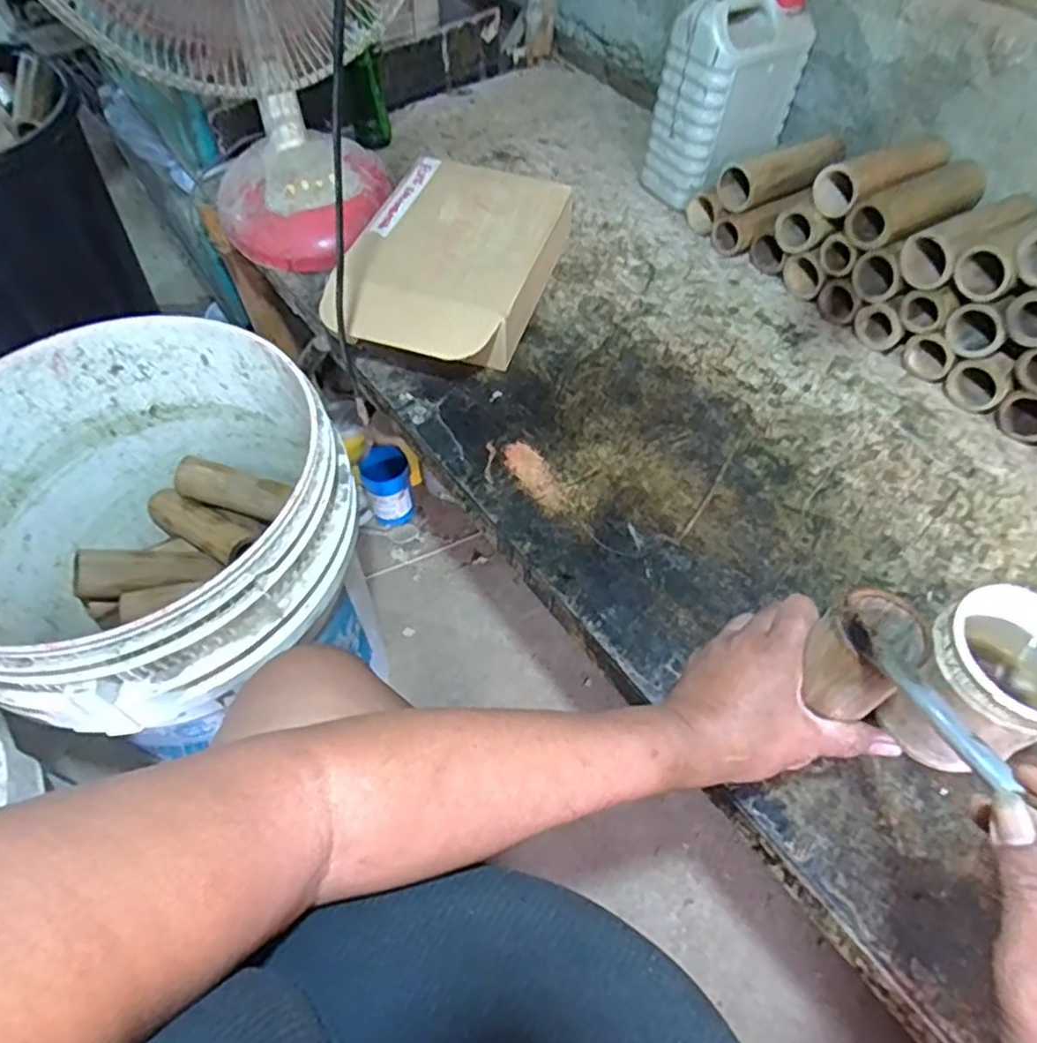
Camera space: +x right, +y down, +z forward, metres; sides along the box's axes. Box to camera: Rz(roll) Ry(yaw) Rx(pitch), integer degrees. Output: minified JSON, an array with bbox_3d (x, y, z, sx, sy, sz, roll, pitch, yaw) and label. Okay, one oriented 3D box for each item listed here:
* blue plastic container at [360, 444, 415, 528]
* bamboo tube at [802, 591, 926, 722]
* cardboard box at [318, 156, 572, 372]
[{"bbox_3d":[-0.239,-0.061,1.273,0.081,0.135,0.088,1,54,-1],"label":"blue plastic container"},{"bbox_3d":[0.209,0.079,0.423,0.054,0.076,0.053,-30,60,-22],"label":"bamboo tube"},{"bbox_3d":[-0.078,-0.286,0.808,0.207,0.087,0.317,17,55,11],"label":"cardboard box"}]

